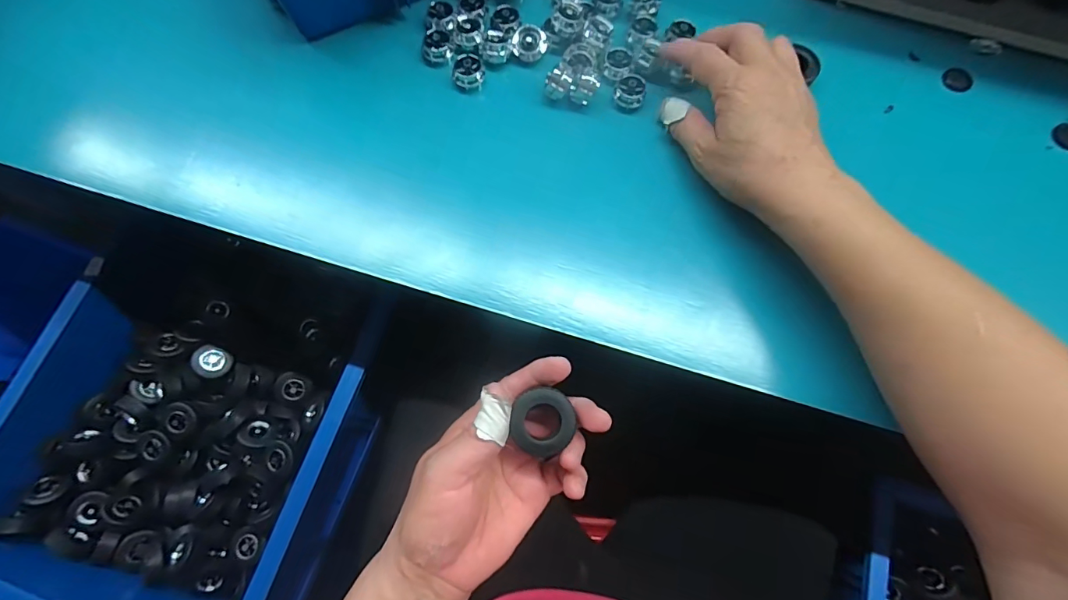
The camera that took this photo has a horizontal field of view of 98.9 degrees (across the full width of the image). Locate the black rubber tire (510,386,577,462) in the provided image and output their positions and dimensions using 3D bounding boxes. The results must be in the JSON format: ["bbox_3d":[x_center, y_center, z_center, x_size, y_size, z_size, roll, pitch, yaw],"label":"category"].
[{"bbox_3d":[0.006,0.068,0.255,0.031,0.012,0.036,7,69,2],"label":"black rubber tire"}]

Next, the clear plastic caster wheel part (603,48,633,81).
[{"bbox_3d":[0.063,-0.180,0.347,0.019,0.009,0.021,21,76,7],"label":"clear plastic caster wheel part"}]

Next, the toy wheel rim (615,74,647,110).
[{"bbox_3d":[0.071,-0.152,0.337,0.022,0.016,0.019,21,76,6],"label":"toy wheel rim"}]

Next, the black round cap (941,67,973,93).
[{"bbox_3d":[0.331,-0.172,0.356,0.020,0.004,0.022,0,74,1],"label":"black round cap"}]

